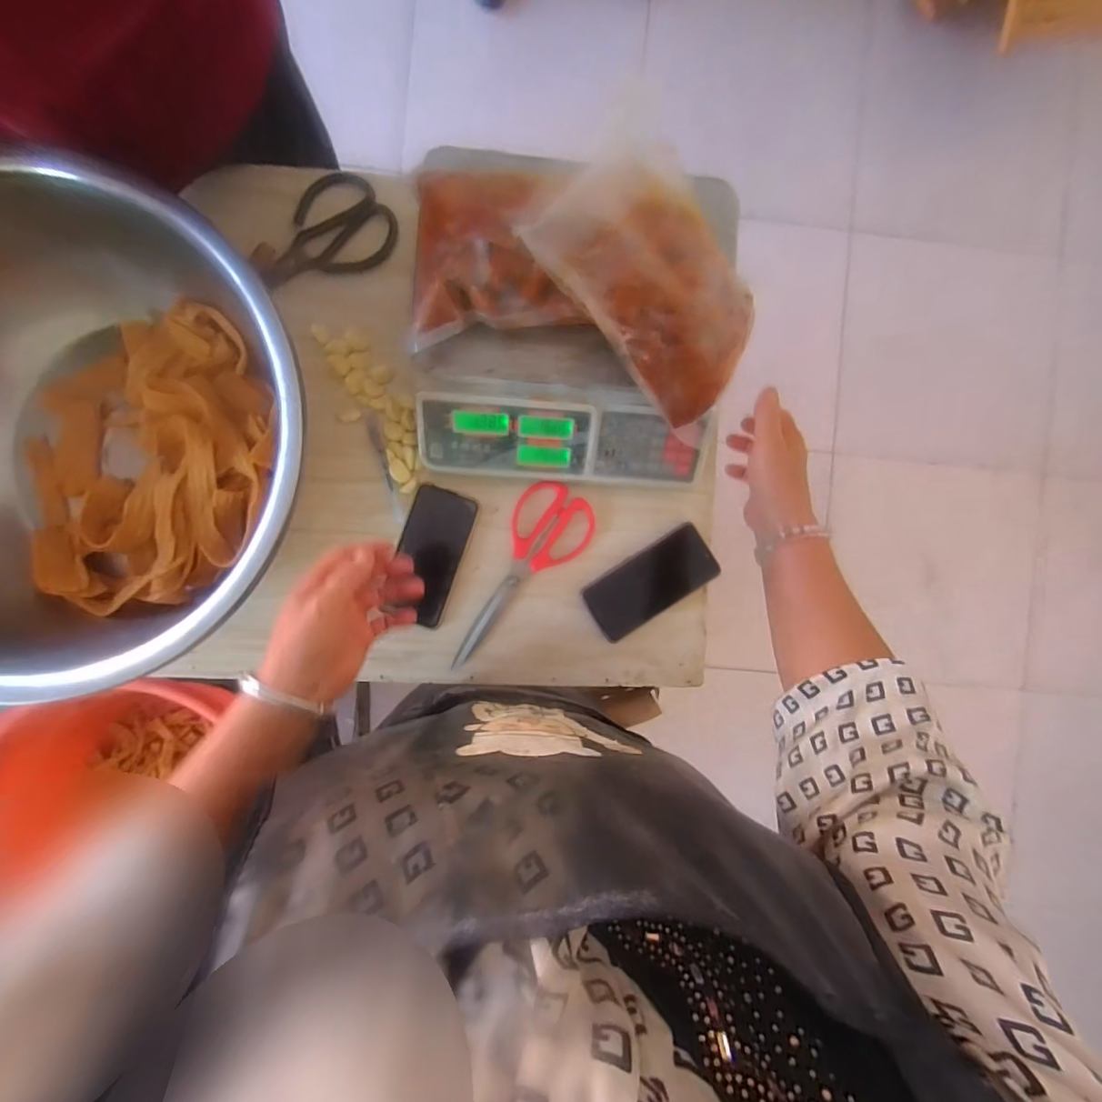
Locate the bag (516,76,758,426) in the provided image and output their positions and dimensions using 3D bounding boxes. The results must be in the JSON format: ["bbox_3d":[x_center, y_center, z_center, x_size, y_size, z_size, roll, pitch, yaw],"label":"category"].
[{"bbox_3d":[0.095,-0.226,0.434,0.241,0.061,0.137,39,87,-30],"label":"bag"}]

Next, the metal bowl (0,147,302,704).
[{"bbox_3d":[-0.448,-0.094,0.506,0.463,0.187,0.416,-27,93,-4],"label":"metal bowl"}]

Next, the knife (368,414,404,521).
[{"bbox_3d":[-0.194,-0.096,0.604,0.014,0.011,0.125,-16,92,-5],"label":"knife"}]

